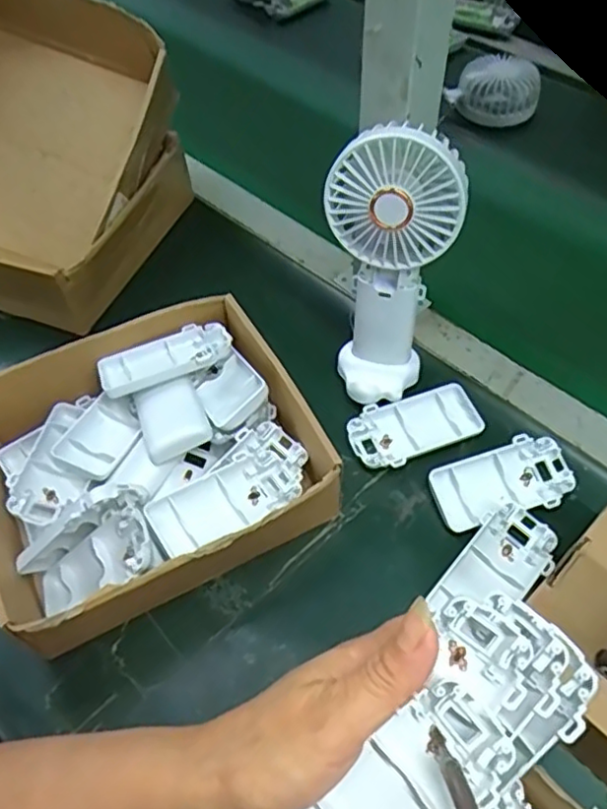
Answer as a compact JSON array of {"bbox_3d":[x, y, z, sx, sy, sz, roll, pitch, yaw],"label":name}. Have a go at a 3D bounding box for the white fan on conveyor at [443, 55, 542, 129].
[{"bbox_3d":[0.213,-0.337,0.719,0.095,0.062,0.064,9,56,9],"label":"white fan on conveyor"}]

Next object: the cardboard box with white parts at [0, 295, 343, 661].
[{"bbox_3d":[-0.103,0.036,0.440,0.211,0.075,0.190,-22,57,-13],"label":"cardboard box with white parts"}]

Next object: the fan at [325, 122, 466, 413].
[{"bbox_3d":[0.059,-0.082,0.442,0.083,0.186,0.078,-1,55,2],"label":"fan"}]

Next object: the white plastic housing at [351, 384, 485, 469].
[{"bbox_3d":[0.082,0.017,0.478,0.095,0.014,0.048,-20,56,-11],"label":"white plastic housing"}]

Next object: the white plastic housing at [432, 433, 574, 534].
[{"bbox_3d":[0.138,0.054,0.447,0.096,0.013,0.049,-19,56,-11],"label":"white plastic housing"}]

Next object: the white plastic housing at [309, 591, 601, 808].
[{"bbox_3d":[0.055,0.142,0.266,0.137,0.030,0.059,-45,63,-5],"label":"white plastic housing"}]

